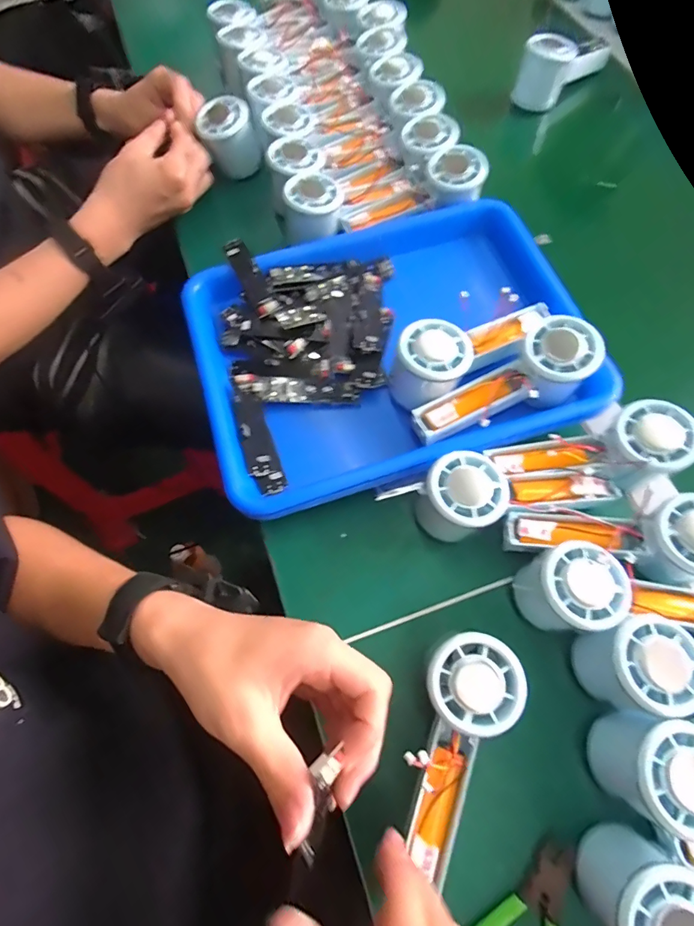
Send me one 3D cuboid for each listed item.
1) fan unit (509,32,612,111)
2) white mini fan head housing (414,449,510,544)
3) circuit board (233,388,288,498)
[{"bbox_3d":[0.276,-0.517,0.577,0.060,0.059,0.139,41,73,16],"label":"fan unit"},{"bbox_3d":[0.088,0.030,0.353,0.055,0.063,0.056,0,67,0],"label":"white mini fan head housing"},{"bbox_3d":[-0.077,-0.019,0.382,0.025,0.009,0.097,-20,79,-9],"label":"circuit board"}]

